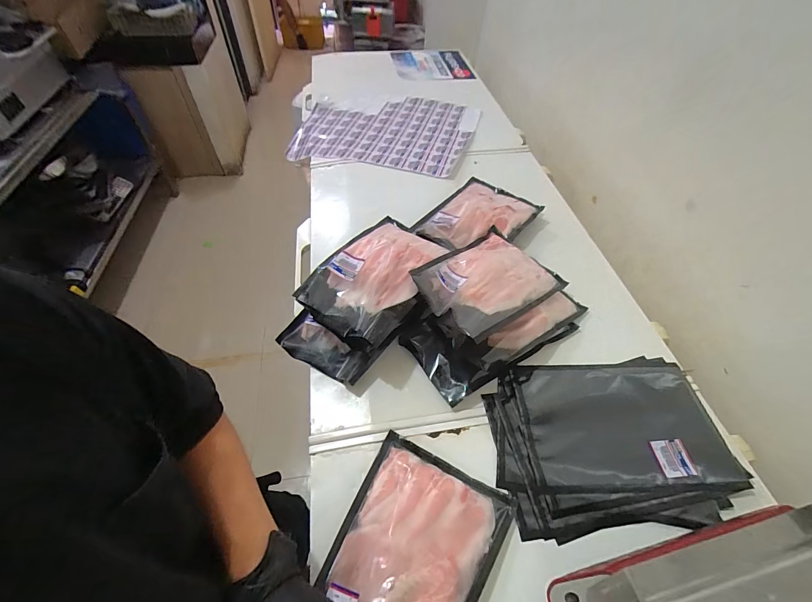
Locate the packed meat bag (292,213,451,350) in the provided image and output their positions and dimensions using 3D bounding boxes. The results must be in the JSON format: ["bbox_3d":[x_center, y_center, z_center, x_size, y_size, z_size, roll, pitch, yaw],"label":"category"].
[{"bbox_3d":[-0.044,-0.058,0.623,0.181,0.051,0.285,28,56,17],"label":"packed meat bag"}]

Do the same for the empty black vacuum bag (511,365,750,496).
[{"bbox_3d":[0.332,0.188,0.548,0.295,0.011,0.195,-2,52,-2],"label":"empty black vacuum bag"}]

